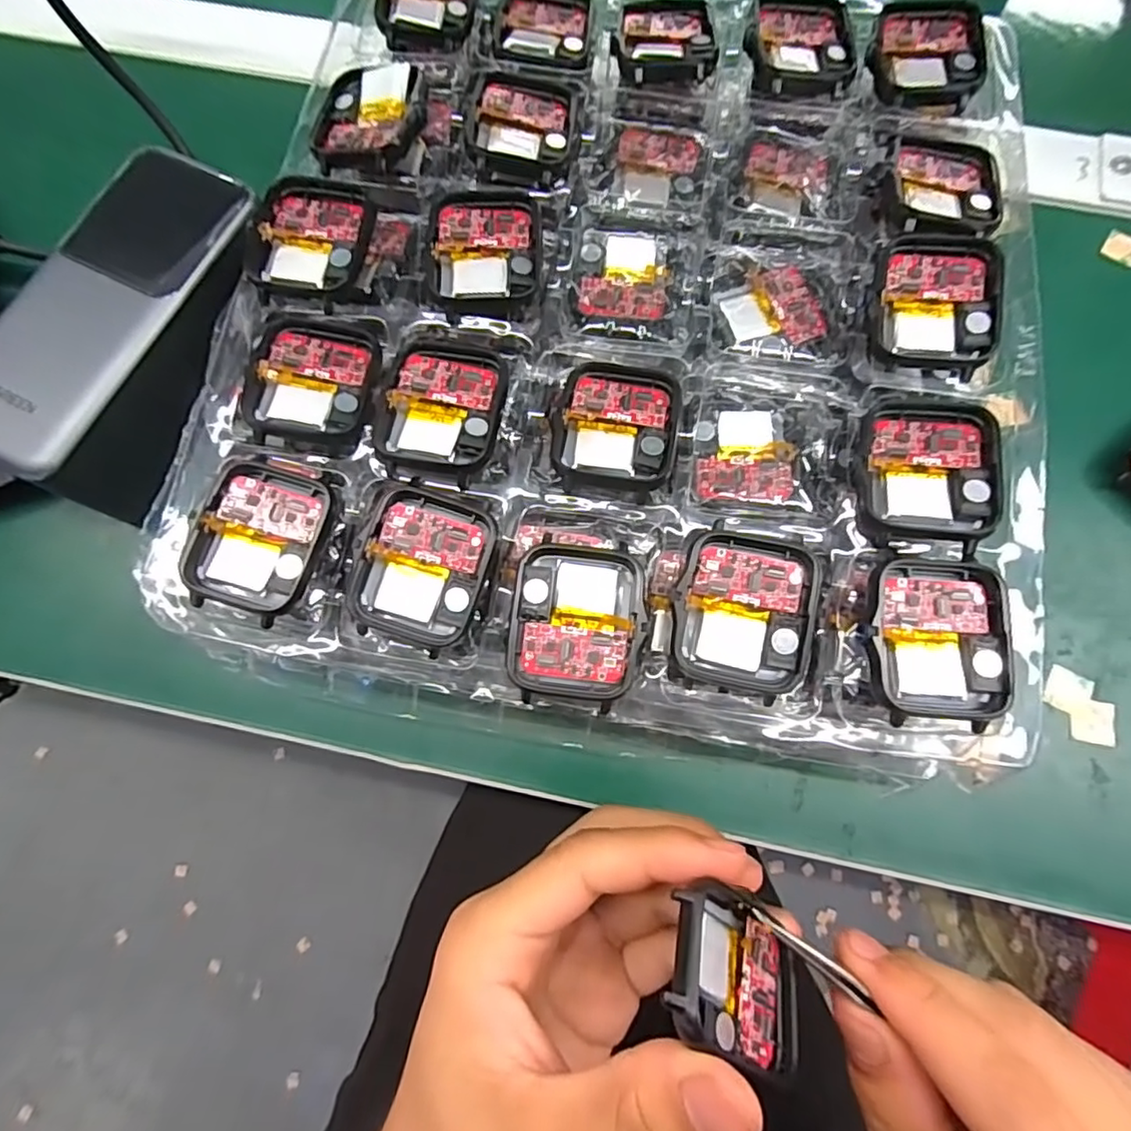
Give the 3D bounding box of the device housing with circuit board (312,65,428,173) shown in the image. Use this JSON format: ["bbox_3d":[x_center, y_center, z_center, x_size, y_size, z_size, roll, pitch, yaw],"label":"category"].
[{"bbox_3d":[-0.069,-0.161,0.212,0.039,0.007,0.045,10,76,3],"label":"device housing with circuit board"}]

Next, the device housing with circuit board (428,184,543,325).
[{"bbox_3d":[-0.027,-0.106,0.197,0.037,0.005,0.049,1,75,0],"label":"device housing with circuit board"}]

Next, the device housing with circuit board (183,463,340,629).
[{"bbox_3d":[-0.092,-0.008,0.177,0.037,0.005,0.045,15,76,4],"label":"device housing with circuit board"}]

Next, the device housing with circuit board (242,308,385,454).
[{"bbox_3d":[-0.081,-0.061,0.191,0.038,0.009,0.052,3,75,1],"label":"device housing with circuit board"}]

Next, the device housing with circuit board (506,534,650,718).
[{"bbox_3d":[0.004,0.016,0.170,0.037,0.006,0.044,6,77,3],"label":"device housing with circuit board"}]

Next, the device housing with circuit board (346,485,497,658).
[{"bbox_3d":[-0.043,0.001,0.177,0.037,0.011,0.043,16,77,5],"label":"device housing with circuit board"}]

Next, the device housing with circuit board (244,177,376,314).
[{"bbox_3d":[-0.086,-0.109,0.200,0.040,0.010,0.044,7,76,2],"label":"device housing with circuit board"}]

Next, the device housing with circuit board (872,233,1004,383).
[{"bbox_3d":[0.119,-0.086,0.190,0.036,0.010,0.046,11,76,3],"label":"device housing with circuit board"}]

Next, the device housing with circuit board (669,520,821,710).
[{"bbox_3d":[0.051,0.013,0.168,0.038,0.007,0.044,12,77,4],"label":"device housing with circuit board"}]

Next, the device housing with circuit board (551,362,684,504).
[{"bbox_3d":[0.016,-0.044,0.187,0.038,0.010,0.046,9,76,3],"label":"device housing with circuit board"}]

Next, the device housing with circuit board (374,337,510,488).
[{"bbox_3d":[-0.037,-0.050,0.186,0.037,0.005,0.044,13,76,3],"label":"device housing with circuit board"}]

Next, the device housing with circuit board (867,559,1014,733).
[{"bbox_3d":[0.103,0.021,0.165,0.038,0.010,0.045,6,75,2],"label":"device housing with circuit board"}]

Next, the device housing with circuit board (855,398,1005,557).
[{"bbox_3d":[0.107,-0.028,0.175,0.036,0.010,0.047,9,76,2],"label":"device housing with circuit board"}]

